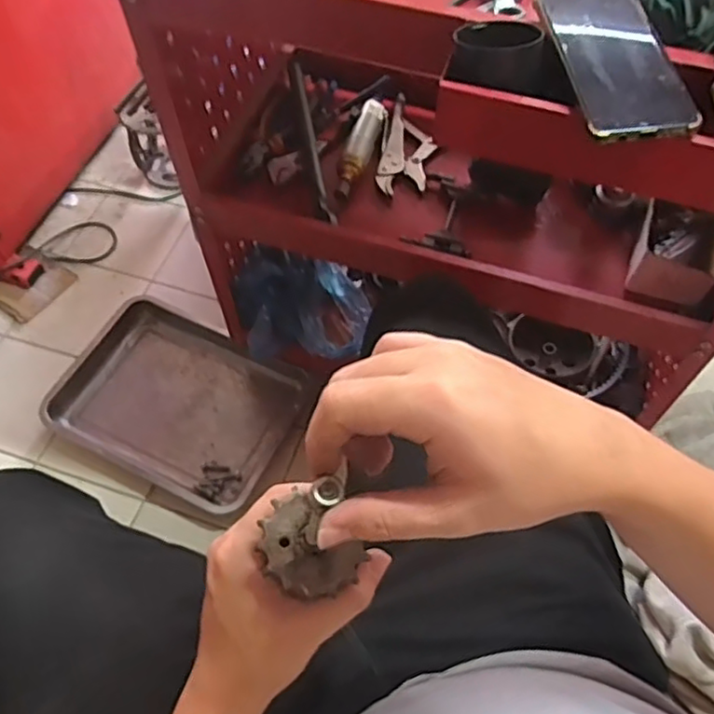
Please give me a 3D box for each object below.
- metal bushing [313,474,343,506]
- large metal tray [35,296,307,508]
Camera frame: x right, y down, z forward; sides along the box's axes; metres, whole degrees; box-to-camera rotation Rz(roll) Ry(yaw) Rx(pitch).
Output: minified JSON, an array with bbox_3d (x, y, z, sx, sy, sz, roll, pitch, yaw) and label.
[{"bbox_3d":[-0.012,0.054,0.259,0.012,0.004,0.011,2,58,-3],"label":"metal bushing"},{"bbox_3d":[-0.315,0.069,1.126,0.400,0.033,0.289,23,61,13],"label":"large metal tray"}]

